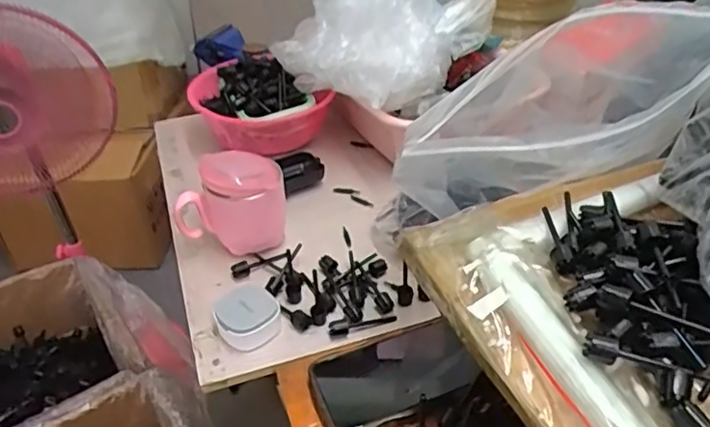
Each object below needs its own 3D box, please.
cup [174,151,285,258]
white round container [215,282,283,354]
[{"bbox_3d":[-0.127,-0.009,0.623,0.108,0.101,0.071,-16,39,-17],"label":"cup"},{"bbox_3d":[-0.097,0.091,0.552,0.056,0.032,0.056,-2,38,1],"label":"white round container"}]

